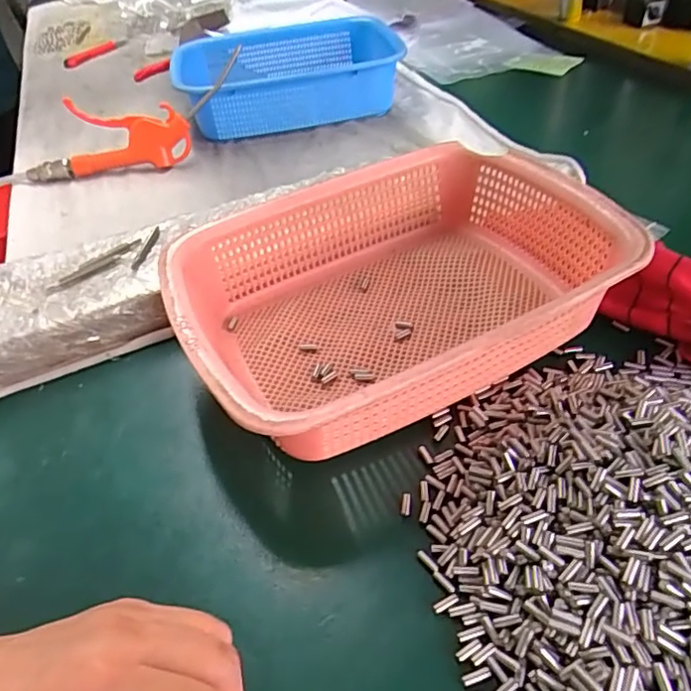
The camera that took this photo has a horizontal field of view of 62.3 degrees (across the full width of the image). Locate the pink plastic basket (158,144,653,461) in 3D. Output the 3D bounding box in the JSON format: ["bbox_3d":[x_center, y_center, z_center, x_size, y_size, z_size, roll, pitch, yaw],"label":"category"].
[{"bbox_3d":[0.033,-0.038,0.409,0.291,0.077,0.211,-24,46,-17],"label":"pink plastic basket"}]

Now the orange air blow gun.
[{"bbox_3d":[-0.245,-0.251,0.666,0.277,0.098,0.038,-15,0,3],"label":"orange air blow gun"}]

